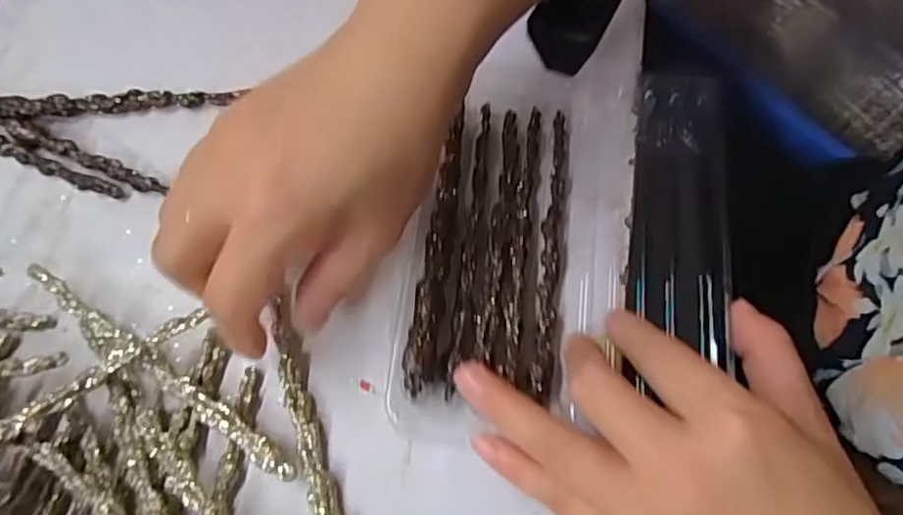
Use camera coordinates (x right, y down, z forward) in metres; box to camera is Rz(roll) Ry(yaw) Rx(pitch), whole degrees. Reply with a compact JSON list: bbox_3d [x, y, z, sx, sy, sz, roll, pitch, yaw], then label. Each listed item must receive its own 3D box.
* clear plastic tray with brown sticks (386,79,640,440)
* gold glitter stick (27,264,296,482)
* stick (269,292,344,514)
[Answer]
[{"bbox_3d":[0.033,-0.010,0.300,0.100,0.026,0.187,9,69,4],"label":"clear plastic tray with brown sticks"},{"bbox_3d":[-0.130,0.052,0.281,0.151,0.016,0.016,32,72,12],"label":"gold glitter stick"},{"bbox_3d":[-0.059,0.080,0.271,0.012,0.009,0.122,-18,68,-7],"label":"stick"}]

